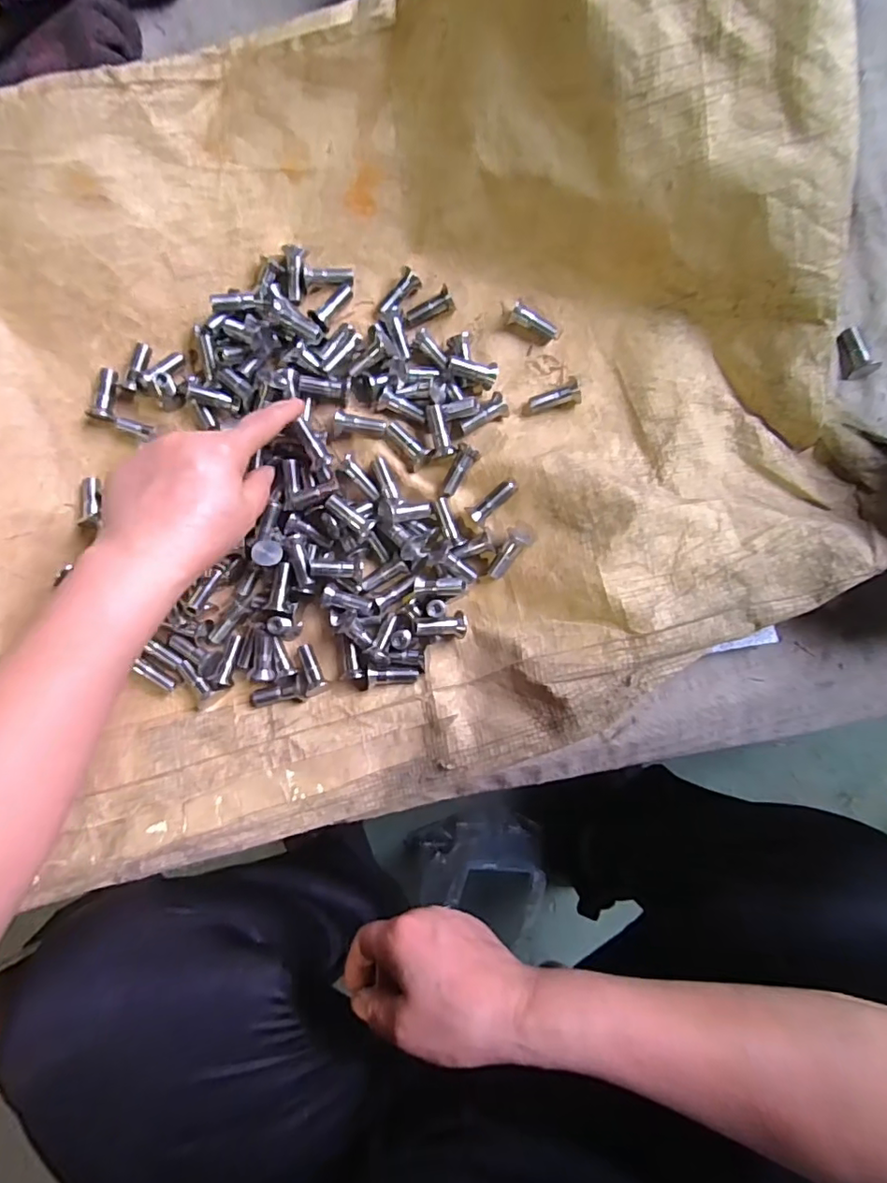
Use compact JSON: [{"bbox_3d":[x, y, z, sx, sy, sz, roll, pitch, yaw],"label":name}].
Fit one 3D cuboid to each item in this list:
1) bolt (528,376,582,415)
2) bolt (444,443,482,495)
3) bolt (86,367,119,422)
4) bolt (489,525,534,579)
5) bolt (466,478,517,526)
[{"bbox_3d":[0.078,-0.136,0.390,0.036,0.013,0.017,-18,87,15],"label":"bolt"},{"bbox_3d":[0.010,-0.082,0.378,0.015,0.012,0.036,29,105,1],"label":"bolt"},{"bbox_3d":[-0.237,-0.138,0.385,0.016,0.012,0.035,11,87,1],"label":"bolt"},{"bbox_3d":[0.045,-0.026,0.376,0.016,0.018,0.041,34,101,1],"label":"bolt"},{"bbox_3d":[0.034,-0.062,0.373,0.037,0.013,0.014,-43,72,10],"label":"bolt"}]

